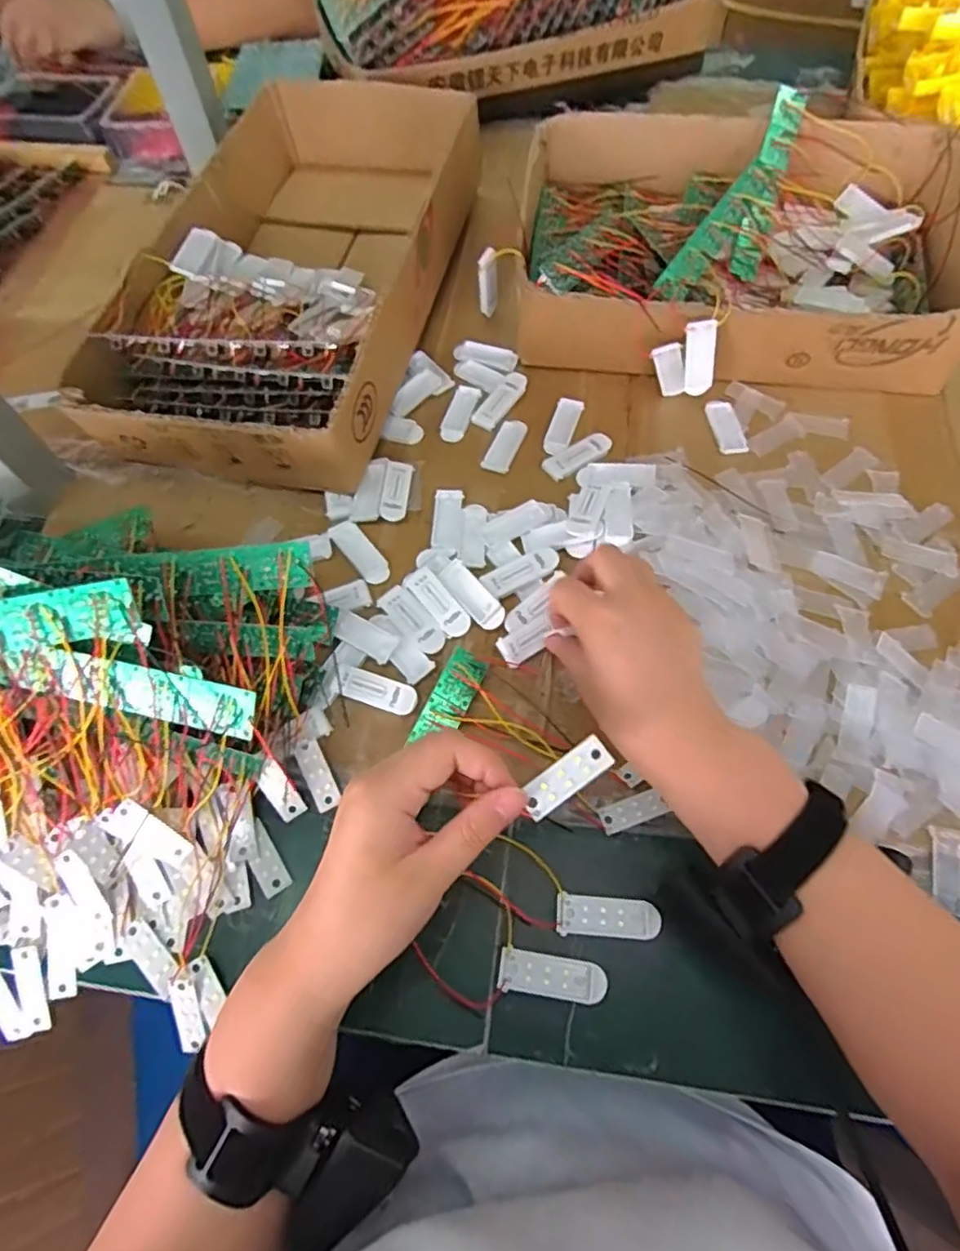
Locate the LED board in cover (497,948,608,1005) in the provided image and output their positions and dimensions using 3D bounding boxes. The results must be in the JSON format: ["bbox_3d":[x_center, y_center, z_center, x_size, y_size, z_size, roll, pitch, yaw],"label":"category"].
[{"bbox_3d":[0.040,0.194,0.357,0.058,0.004,0.021,6,65,6],"label":"LED board in cover"}]

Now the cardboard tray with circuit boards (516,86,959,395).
[{"bbox_3d":[0.217,-0.326,0.547,0.364,0.080,0.285,13,66,9],"label":"cardboard tray with circuit boards"}]

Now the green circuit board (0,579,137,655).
[{"bbox_3d":[-0.254,0.004,0.321,0.176,0.004,0.027,-9,111,7],"label":"green circuit board"}]

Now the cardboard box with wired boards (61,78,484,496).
[{"bbox_3d":[-0.149,-0.323,0.568,0.225,0.095,0.457,12,66,8],"label":"cardboard box with wired boards"}]

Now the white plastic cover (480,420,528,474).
[{"bbox_3d":[0.021,-0.144,0.519,0.021,0.005,0.053,22,68,12],"label":"white plastic cover"}]

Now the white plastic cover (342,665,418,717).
[{"bbox_3d":[-0.067,0.042,0.423,0.051,0.006,0.022,16,66,10],"label":"white plastic cover"}]

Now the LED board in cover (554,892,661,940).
[{"bbox_3d":[0.073,0.167,0.369,0.057,0.005,0.021,4,65,5],"label":"LED board in cover"}]

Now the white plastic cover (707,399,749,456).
[{"bbox_3d":[0.196,-0.160,0.517,0.021,0.004,0.055,-7,65,-1],"label":"white plastic cover"}]

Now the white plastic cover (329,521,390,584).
[{"bbox_3d":[-0.087,-0.054,0.472,0.020,0.004,0.058,-36,68,-13],"label":"white plastic cover"}]

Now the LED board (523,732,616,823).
[{"bbox_3d":[0.040,0.071,0.302,0.047,0.004,0.016,-41,70,1],"label":"LED board"}]

